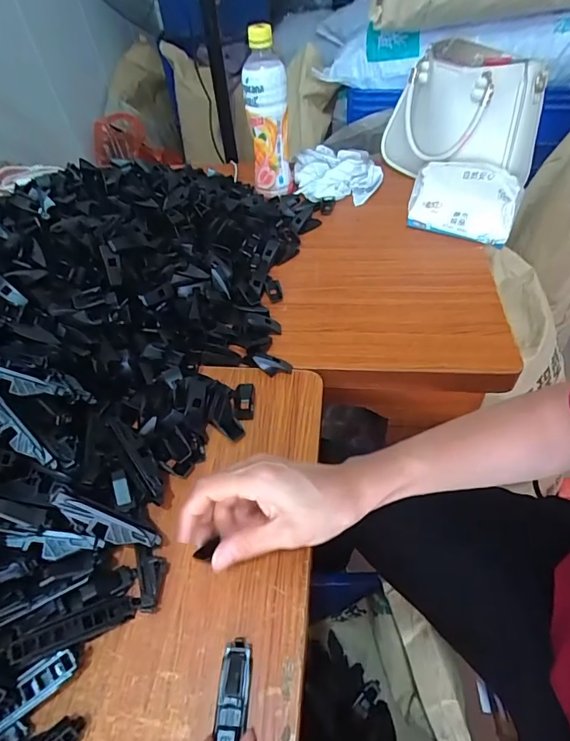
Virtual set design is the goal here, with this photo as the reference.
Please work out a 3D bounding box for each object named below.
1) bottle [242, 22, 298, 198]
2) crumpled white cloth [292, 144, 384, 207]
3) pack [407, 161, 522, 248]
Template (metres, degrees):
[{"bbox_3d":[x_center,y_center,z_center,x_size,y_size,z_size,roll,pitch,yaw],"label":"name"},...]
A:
[{"bbox_3d":[-0.023,-0.372,0.645,0.063,0.215,0.052,-5,48,1],"label":"bottle"},{"bbox_3d":[0.085,-0.327,0.721,0.138,0.046,0.129,-2,48,4],"label":"crumpled white cloth"},{"bbox_3d":[0.245,-0.226,0.606,0.139,0.112,0.052,23,21,25],"label":"pack"}]

